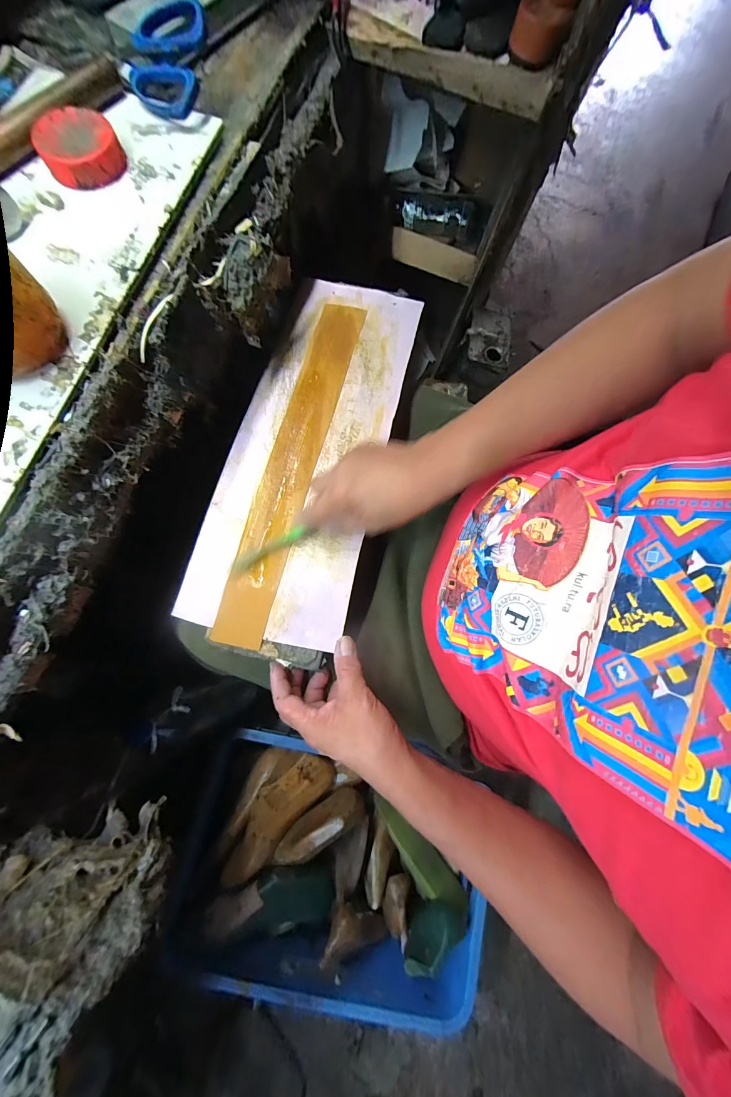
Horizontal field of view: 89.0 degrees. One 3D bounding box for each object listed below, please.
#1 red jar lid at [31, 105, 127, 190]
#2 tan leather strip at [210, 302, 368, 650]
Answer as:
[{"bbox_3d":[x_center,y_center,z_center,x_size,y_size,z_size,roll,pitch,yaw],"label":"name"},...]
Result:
[{"bbox_3d":[-0.252,-0.354,0.329,0.064,0.025,0.071,-31,82,-10],"label":"red jar lid"},{"bbox_3d":[-0.080,-0.110,0.431,0.057,0.009,0.436,14,75,2],"label":"tan leather strip"}]

